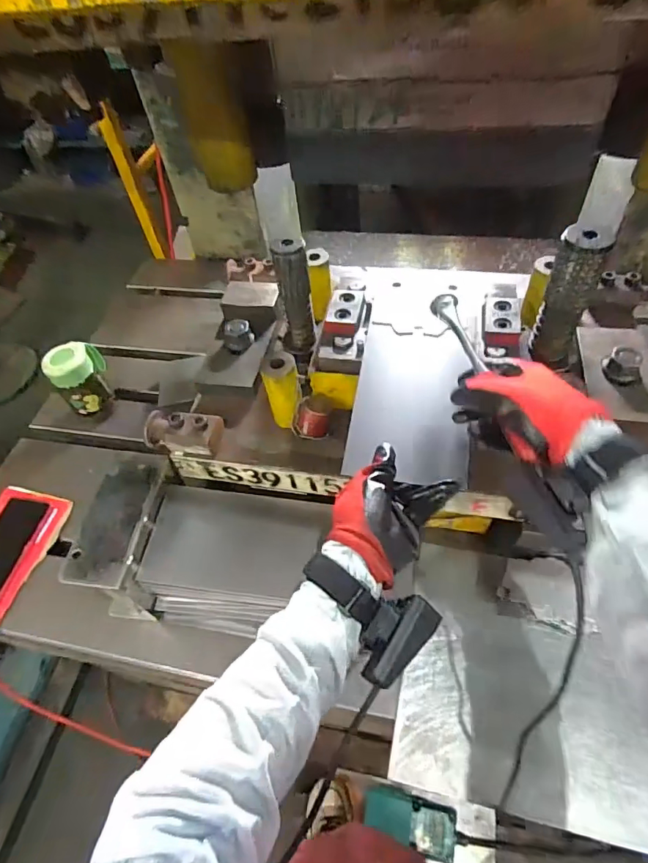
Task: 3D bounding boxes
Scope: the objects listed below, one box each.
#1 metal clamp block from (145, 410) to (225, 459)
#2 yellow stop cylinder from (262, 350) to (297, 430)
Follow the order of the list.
[{"bbox_3d":[-0.171,-0.001,0.575,0.092,0.044,0.046,7,53,11],"label":"metal clamp block"},{"bbox_3d":[-0.047,-0.047,0.557,0.039,0.086,0.040,-9,52,-1],"label":"yellow stop cylinder"}]

